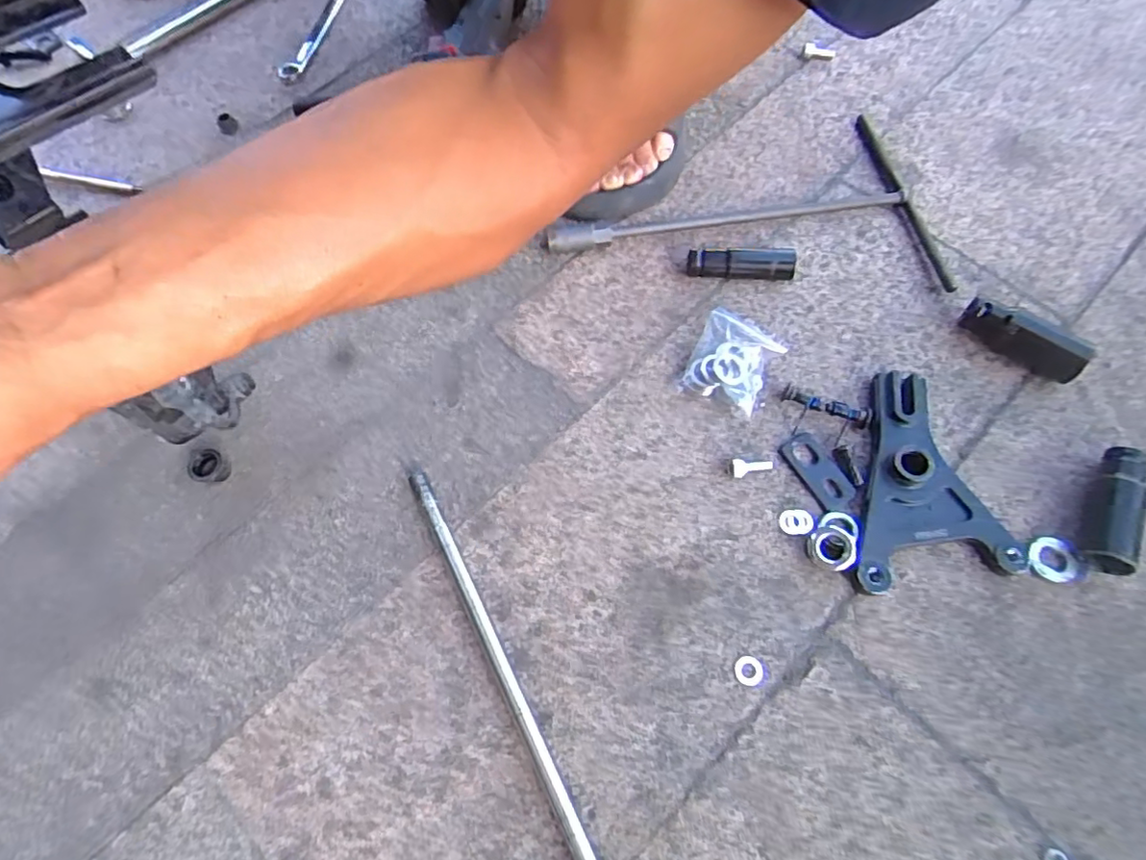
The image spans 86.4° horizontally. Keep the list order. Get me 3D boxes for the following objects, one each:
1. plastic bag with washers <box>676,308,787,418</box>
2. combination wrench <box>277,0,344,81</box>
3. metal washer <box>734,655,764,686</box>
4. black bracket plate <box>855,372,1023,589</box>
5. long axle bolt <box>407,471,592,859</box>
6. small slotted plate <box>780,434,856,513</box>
[{"bbox_3d":[0.114,-0.052,0.434,0.054,0.018,0.074,24,70,11],"label":"plastic bag with washers"},{"bbox_3d":[-0.246,-0.401,0.597,0.030,0.009,0.166,13,68,7],"label":"combination wrench"},{"bbox_3d":[0.102,0.139,0.354,0.016,0.004,0.016,-3,62,15],"label":"metal washer"},{"bbox_3d":[0.212,0.026,0.393,0.095,0.024,0.141,-7,67,-1],"label":"black bracket plate"},{"bbox_3d":[-0.041,0.137,0.355,0.016,0.016,0.266,-26,69,-9],"label":"long axle bolt"},{"bbox_3d":[0.163,0.028,0.407,0.029,0.004,0.057,-23,62,-13],"label":"small slotted plate"}]

